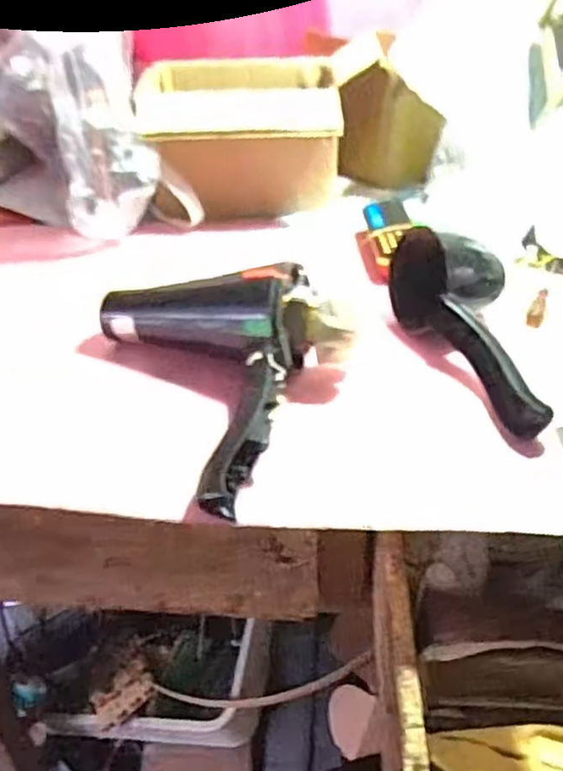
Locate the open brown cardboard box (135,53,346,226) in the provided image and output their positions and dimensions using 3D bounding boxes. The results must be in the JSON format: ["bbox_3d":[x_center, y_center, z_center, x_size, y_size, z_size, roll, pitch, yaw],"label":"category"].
[{"bbox_3d":[-0.049,-0.284,0.764,0.214,0.144,0.171,-2,36,-4],"label":"open brown cardboard box"}]

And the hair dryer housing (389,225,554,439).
[{"bbox_3d":[0.159,-0.047,0.524,0.087,0.080,0.216,-7,51,-11],"label":"hair dryer housing"}]

